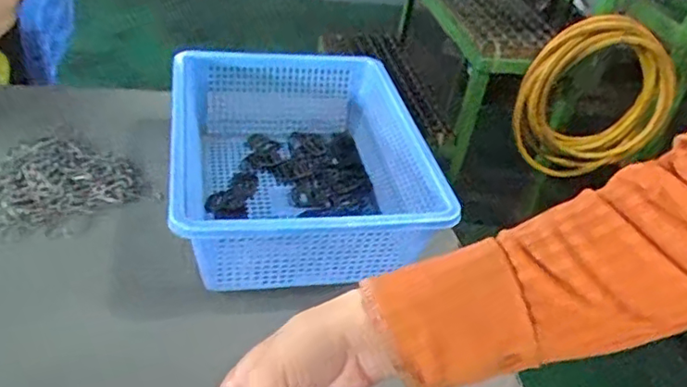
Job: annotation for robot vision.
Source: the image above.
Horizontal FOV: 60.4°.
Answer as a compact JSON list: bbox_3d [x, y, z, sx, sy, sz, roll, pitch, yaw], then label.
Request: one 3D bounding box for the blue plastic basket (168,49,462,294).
[{"bbox_3d":[-0.047,-0.031,0.599,0.231,0.104,0.293,-1,39,-14],"label":"blue plastic basket"}]

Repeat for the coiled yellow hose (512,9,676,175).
[{"bbox_3d":[0.584,-0.208,1.396,0.365,0.391,0.080,3,38,-8],"label":"coiled yellow hose"}]

